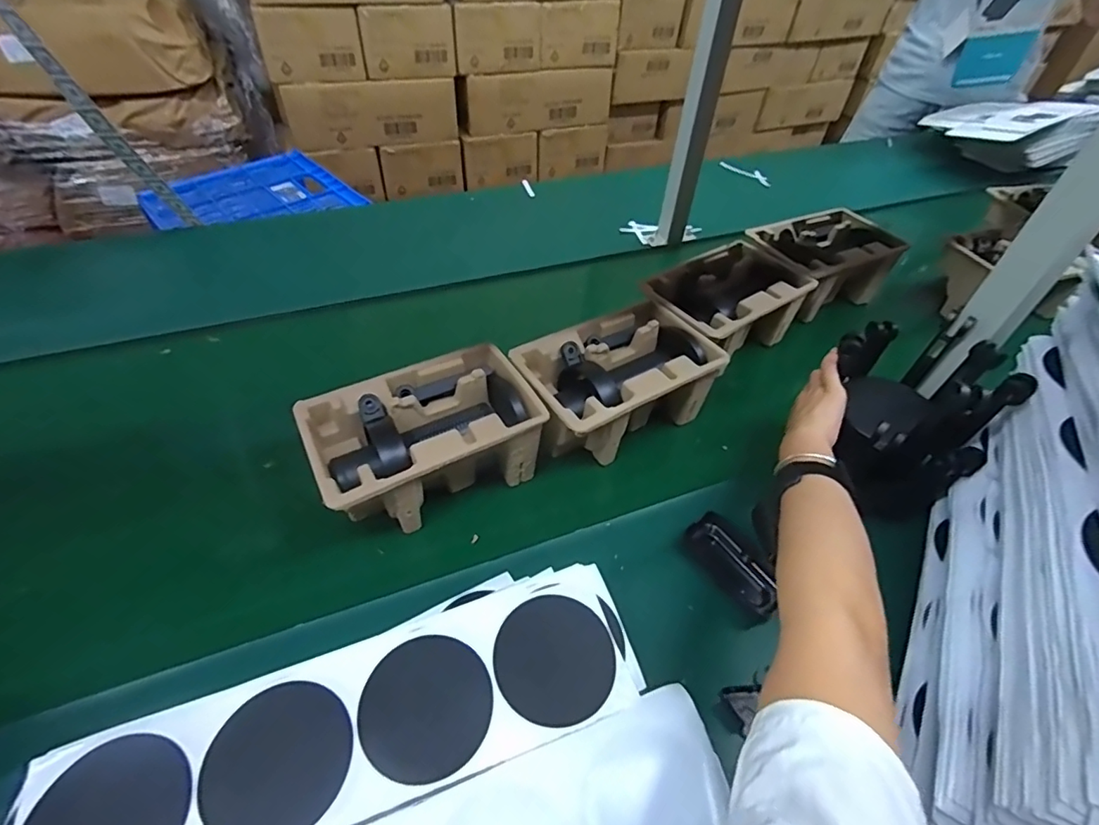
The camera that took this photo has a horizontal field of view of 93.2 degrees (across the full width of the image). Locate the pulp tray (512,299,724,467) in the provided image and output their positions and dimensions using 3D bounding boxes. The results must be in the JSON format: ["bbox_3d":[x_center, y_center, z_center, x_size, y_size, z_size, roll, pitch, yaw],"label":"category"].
[{"bbox_3d":[0.077,-0.033,0.629,0.225,0.099,0.138,-24,54,-25],"label":"pulp tray"}]

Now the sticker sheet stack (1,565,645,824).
[{"bbox_3d":[-0.136,0.222,0.373,0.413,0.014,0.122,-16,51,-17],"label":"sticker sheet stack"}]

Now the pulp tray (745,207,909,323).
[{"bbox_3d":[0.430,-0.240,0.844,0.234,0.097,0.140,-20,53,-22],"label":"pulp tray"}]

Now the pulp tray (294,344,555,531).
[{"bbox_3d":[-0.131,0.029,0.556,0.218,0.096,0.136,-22,53,-23],"label":"pulp tray"}]

